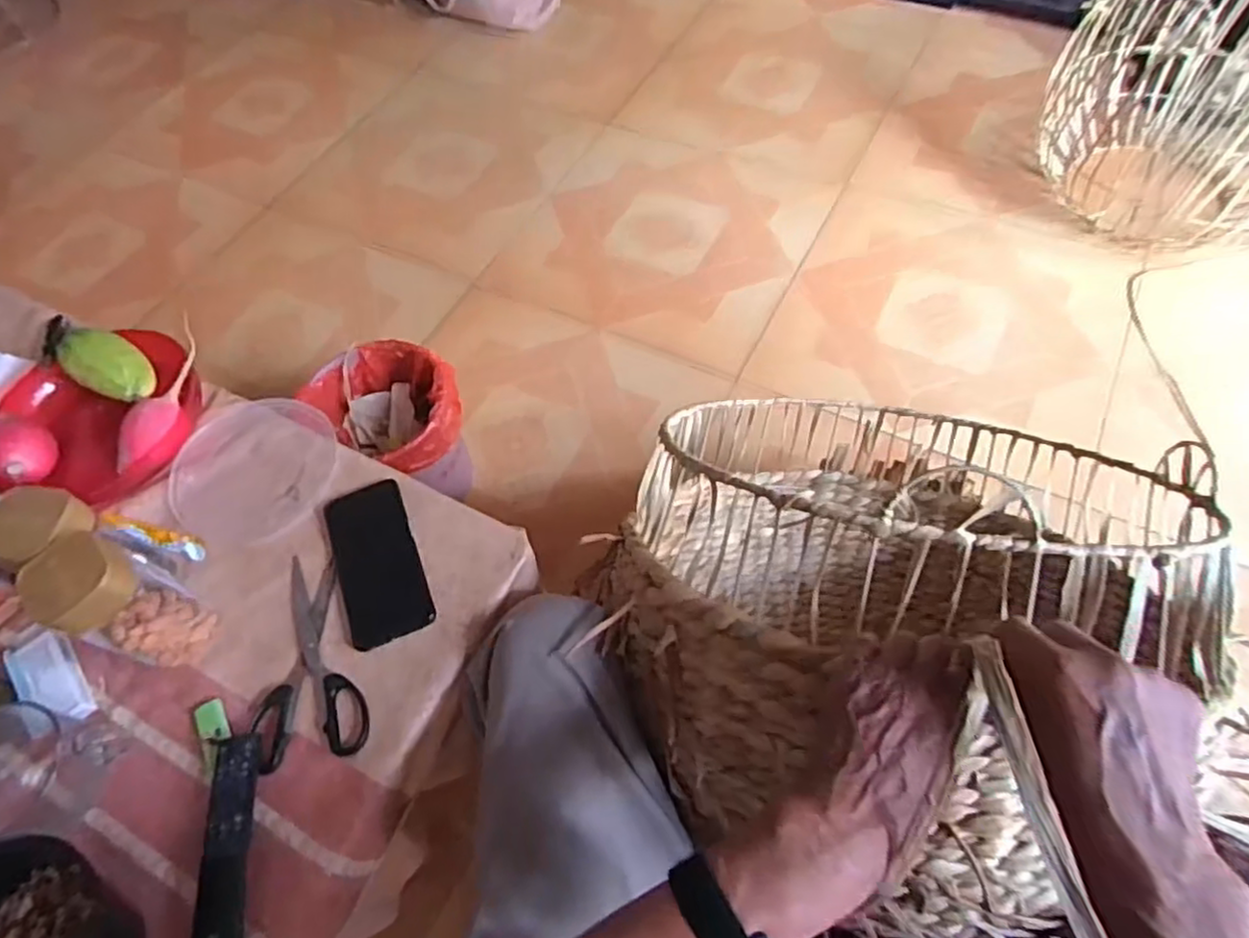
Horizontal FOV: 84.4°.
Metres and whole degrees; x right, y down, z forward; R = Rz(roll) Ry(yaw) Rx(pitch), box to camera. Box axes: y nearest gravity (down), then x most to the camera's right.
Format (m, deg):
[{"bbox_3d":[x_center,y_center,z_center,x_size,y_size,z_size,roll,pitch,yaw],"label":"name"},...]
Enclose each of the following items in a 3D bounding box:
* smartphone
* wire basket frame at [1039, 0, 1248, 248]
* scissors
[{"bbox_3d":[-0.238,0.087,0.661,0.077,0.004,0.162,-22,62,-8],"label":"smartphone"},{"bbox_3d":[1.158,-0.753,1.346,0.540,0.344,0.641,30,67,18],"label":"wire basket frame"},{"bbox_3d":[-0.291,0.172,0.622,0.089,0.011,0.187,-22,62,-8],"label":"scissors"}]

